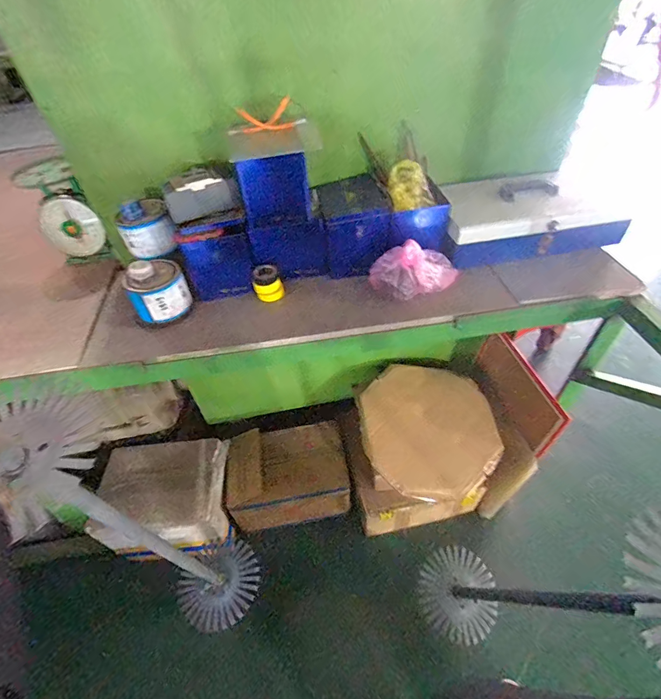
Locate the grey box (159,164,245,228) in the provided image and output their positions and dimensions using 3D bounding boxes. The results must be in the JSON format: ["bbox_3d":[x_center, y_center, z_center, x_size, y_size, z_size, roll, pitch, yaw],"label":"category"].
[{"bbox_3d":[-0.236,-0.279,0.707,0.123,0.074,0.059,-9,47,-4],"label":"grey box"}]

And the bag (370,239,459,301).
[{"bbox_3d":[0.167,-0.163,0.752,0.173,0.096,0.070,-13,47,-8],"label":"bag"}]

